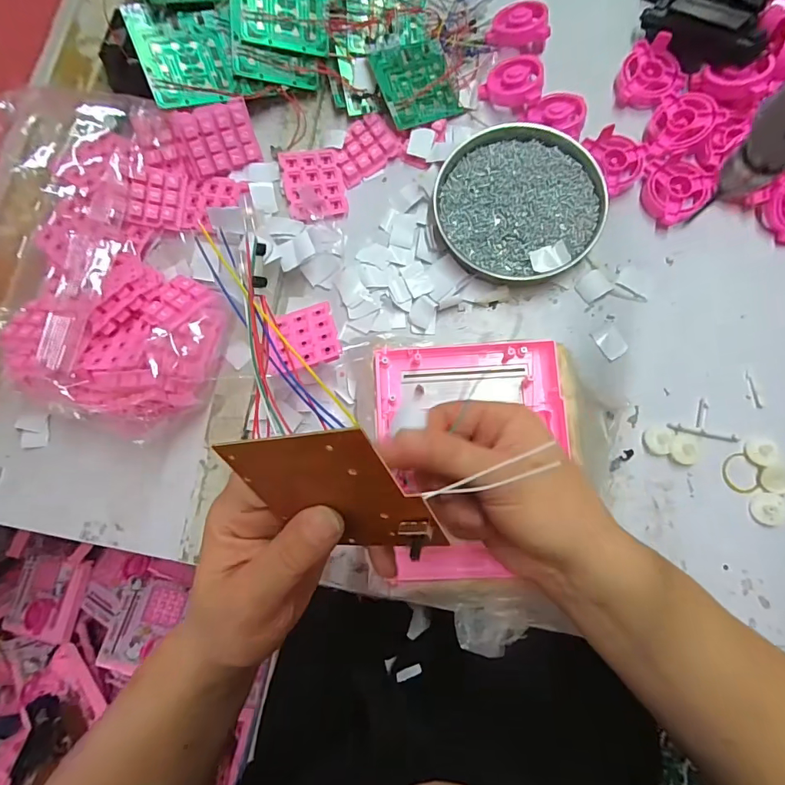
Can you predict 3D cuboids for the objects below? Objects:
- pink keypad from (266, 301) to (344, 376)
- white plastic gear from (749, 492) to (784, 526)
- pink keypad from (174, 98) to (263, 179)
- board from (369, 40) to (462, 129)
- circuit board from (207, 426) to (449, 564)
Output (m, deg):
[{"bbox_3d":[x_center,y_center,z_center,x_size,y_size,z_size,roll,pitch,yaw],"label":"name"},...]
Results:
[{"bbox_3d":[-0.065,-0.040,0.327,0.050,0.005,0.059,-17,51,-1],"label":"pink keypad"},{"bbox_3d":[0.280,0.087,0.337,0.024,0.004,0.024,-5,81,3],"label":"white plastic gear"},{"bbox_3d":[-0.144,-0.214,0.384,0.057,0.050,0.010,-23,47,-16],"label":"pink keypad"},{"bbox_3d":[0.022,-0.268,0.396,0.069,0.004,0.065,-25,95,-17],"label":"board"},{"bbox_3d":[-0.023,0.041,0.180,0.070,0.069,0.005,-10,37,29],"label":"circuit board"}]

